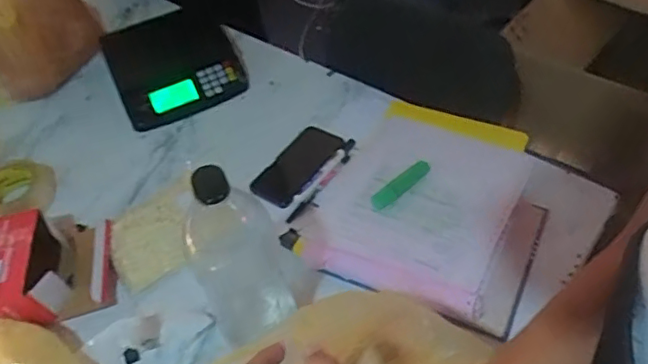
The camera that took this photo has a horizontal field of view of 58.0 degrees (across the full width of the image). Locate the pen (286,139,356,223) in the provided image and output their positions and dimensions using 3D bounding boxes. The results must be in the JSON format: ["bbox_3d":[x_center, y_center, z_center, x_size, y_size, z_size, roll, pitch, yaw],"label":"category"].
[{"bbox_3d":[0.003,-0.001,0.908,0.026,0.008,0.182,25,58,24],"label":"pen"}]

